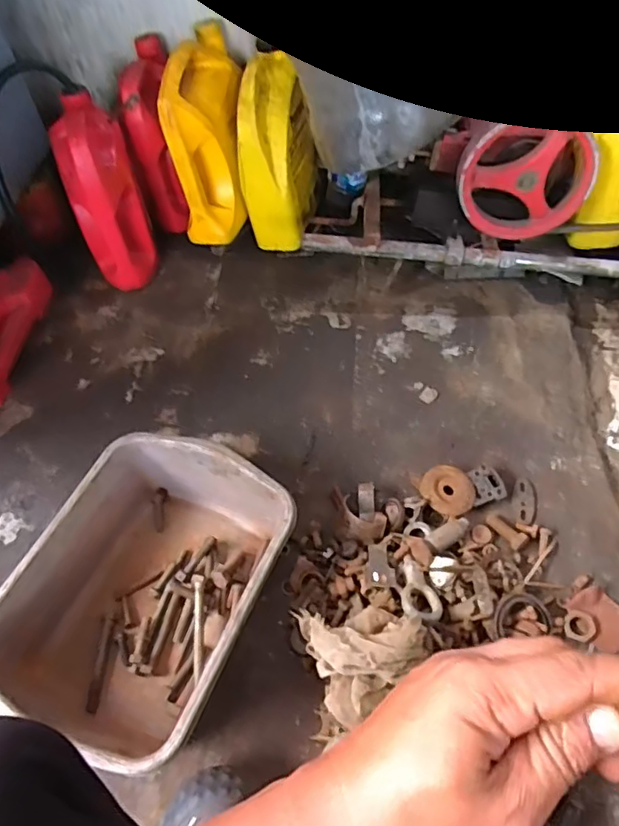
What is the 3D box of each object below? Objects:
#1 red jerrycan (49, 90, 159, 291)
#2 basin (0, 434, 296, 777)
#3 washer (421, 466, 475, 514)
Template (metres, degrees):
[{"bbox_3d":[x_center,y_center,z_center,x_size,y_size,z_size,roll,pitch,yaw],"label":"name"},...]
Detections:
[{"bbox_3d":[-0.329,-0.336,0.943,0.108,0.303,0.137,-17,55,-8],"label":"red jerrycan"},{"bbox_3d":[-0.186,0.208,0.688,0.261,0.123,0.336,19,60,15],"label":"basin"},{"bbox_3d":[0.187,0.103,0.765,0.070,0.008,0.069,0,59,-1],"label":"washer"}]

